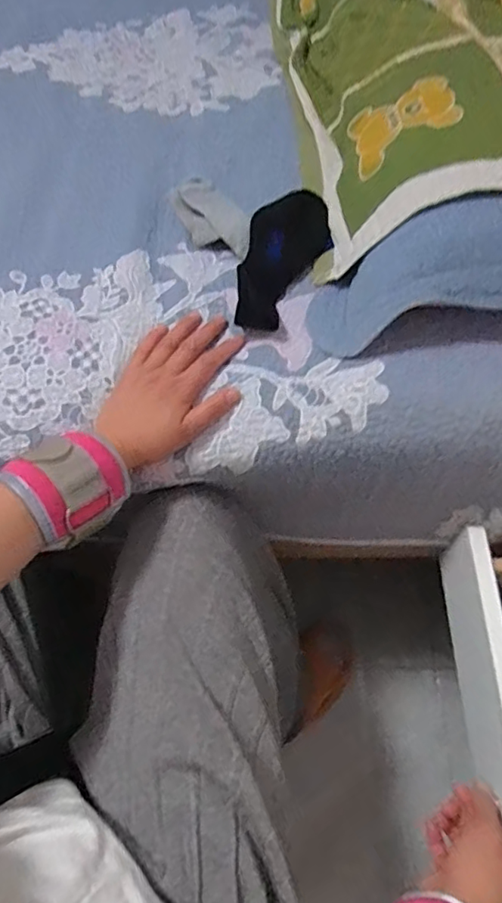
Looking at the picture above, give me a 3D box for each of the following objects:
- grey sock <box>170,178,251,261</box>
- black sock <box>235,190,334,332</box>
[{"bbox_3d":[-0.039,-0.248,0.594,0.056,0.031,0.118,-29,63,-14],"label":"grey sock"},{"bbox_3d":[0.034,-0.197,0.563,0.079,0.010,0.183,15,68,-6],"label":"black sock"}]

